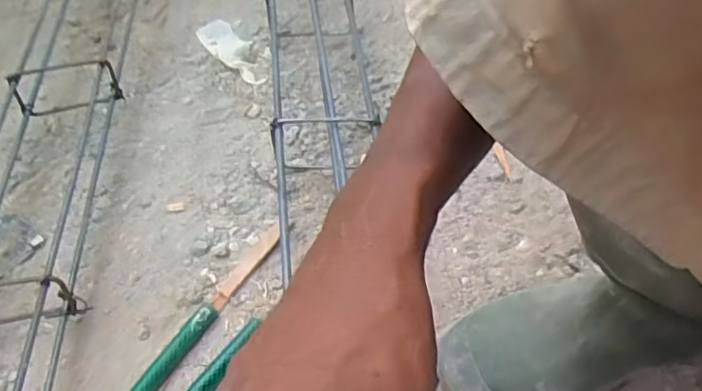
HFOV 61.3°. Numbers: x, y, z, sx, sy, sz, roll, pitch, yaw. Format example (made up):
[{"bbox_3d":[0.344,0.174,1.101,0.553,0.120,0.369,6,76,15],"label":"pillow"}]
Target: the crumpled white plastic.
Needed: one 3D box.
[{"bbox_3d":[-0.181,-0.216,0.879,0.064,0.012,0.172,-17,50,-16],"label":"crumpled white plastic"}]

